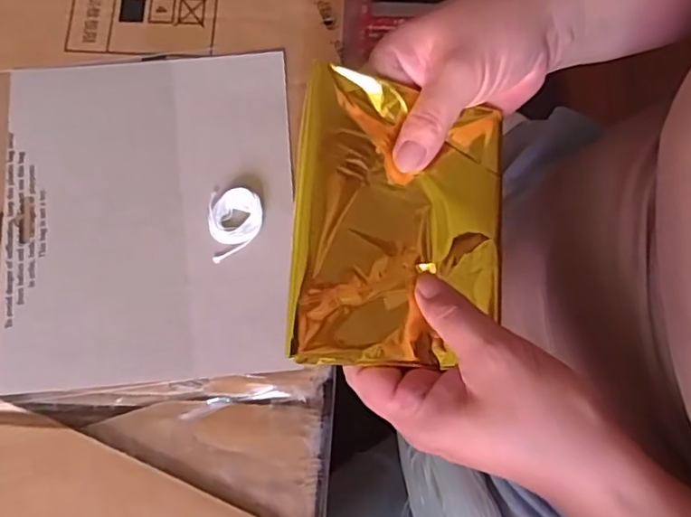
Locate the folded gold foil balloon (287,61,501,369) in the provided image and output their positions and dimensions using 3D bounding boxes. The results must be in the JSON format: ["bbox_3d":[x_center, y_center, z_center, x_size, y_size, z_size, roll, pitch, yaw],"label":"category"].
[{"bbox_3d":[0.027,-0.018,0.303,0.100,0.028,0.140,5,76,2],"label":"folded gold foil balloon"}]

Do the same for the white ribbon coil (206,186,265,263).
[{"bbox_3d":[-0.063,-0.020,0.347,0.030,0.005,0.041,-1,76,1],"label":"white ribbon coil"}]

